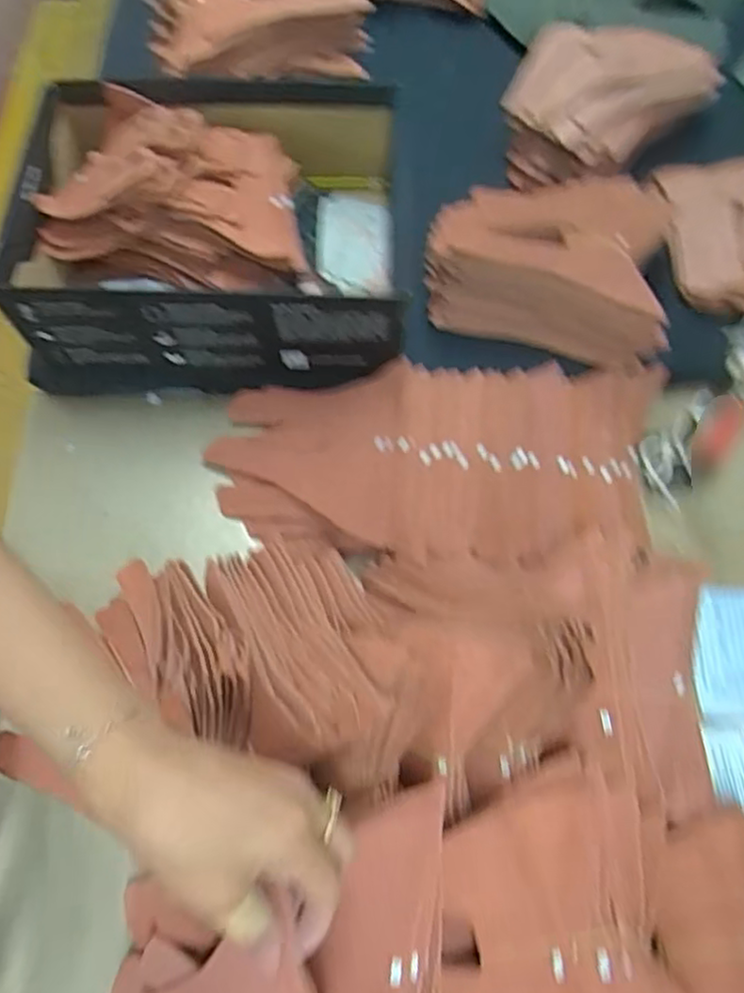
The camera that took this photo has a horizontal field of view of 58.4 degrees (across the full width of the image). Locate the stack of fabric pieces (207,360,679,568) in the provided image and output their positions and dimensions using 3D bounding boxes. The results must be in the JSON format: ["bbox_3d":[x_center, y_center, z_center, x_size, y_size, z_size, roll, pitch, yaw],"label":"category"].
[{"bbox_3d":[0.059,-0.027,0.587,0.390,0.051,0.180,-3,67,0],"label":"stack of fabric pieces"}]

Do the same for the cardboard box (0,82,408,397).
[{"bbox_3d":[-0.131,-0.247,0.626,0.350,0.120,0.267,2,67,2],"label":"cardboard box"}]

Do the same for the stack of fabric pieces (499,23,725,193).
[{"bbox_3d":[0.247,-0.390,0.692,0.213,0.089,0.183,11,67,6],"label":"stack of fabric pieces"}]

